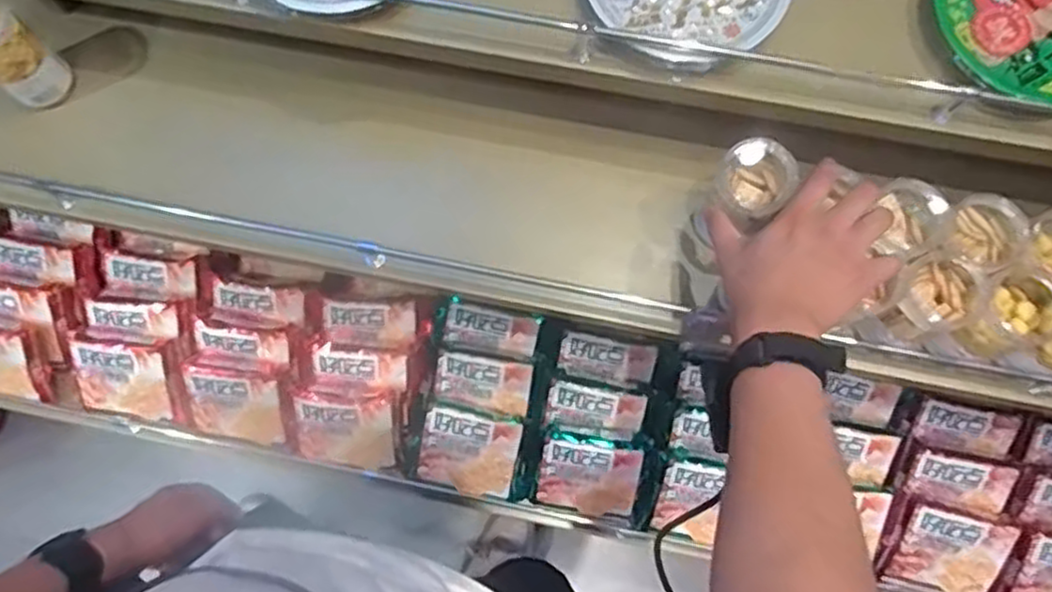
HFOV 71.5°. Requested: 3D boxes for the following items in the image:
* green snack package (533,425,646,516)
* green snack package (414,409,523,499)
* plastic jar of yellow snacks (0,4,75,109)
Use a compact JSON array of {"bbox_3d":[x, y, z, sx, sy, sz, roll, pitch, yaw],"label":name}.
[{"bbox_3d":[0.080,0.225,0.918,0.122,0.027,0.111,13,116,1],"label":"green snack package"},{"bbox_3d":[-0.073,0.201,0.930,0.120,0.032,0.104,12,106,0],"label":"green snack package"},{"bbox_3d":[-0.517,-0.242,0.734,0.067,0.113,0.058,39,78,10],"label":"plastic jar of yellow snacks"}]

